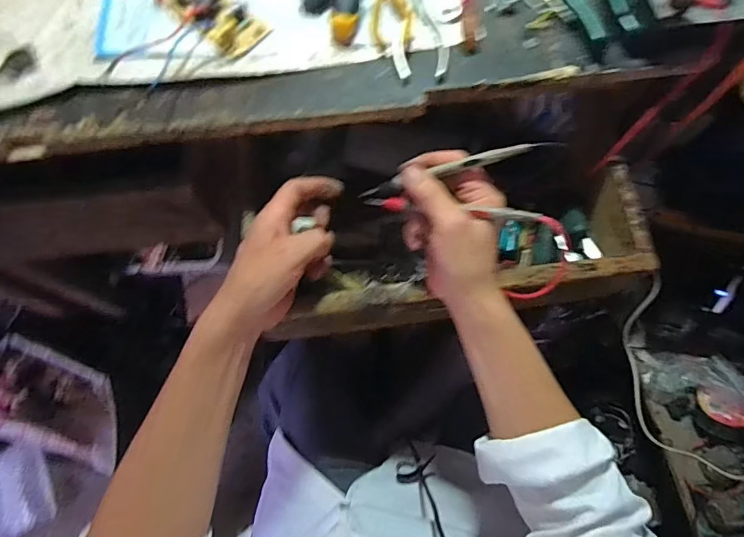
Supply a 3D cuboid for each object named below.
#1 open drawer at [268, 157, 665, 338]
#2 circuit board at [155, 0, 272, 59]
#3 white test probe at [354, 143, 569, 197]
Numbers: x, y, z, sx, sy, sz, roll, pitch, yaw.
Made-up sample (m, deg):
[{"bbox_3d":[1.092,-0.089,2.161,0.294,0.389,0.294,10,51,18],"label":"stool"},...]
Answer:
[{"bbox_3d":[0.089,-0.029,0.503,0.364,0.110,0.191,-9,72,-4],"label":"open drawer"},{"bbox_3d":[-0.149,-0.238,0.425,0.105,0.016,0.053,43,76,12],"label":"circuit board"},{"bbox_3d":[0.067,-0.084,0.382,0.167,0.007,0.013,-12,75,22],"label":"white test probe"}]

